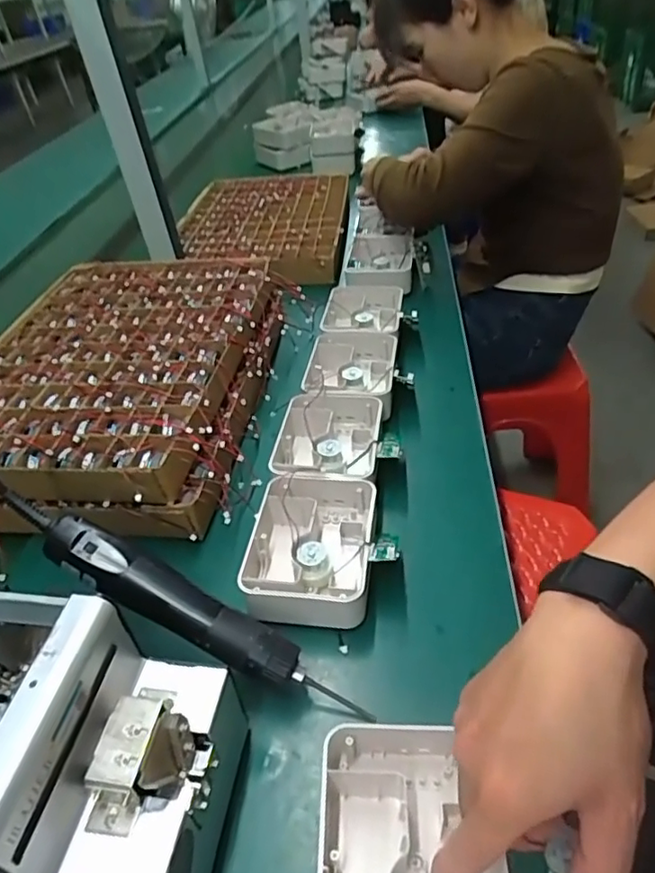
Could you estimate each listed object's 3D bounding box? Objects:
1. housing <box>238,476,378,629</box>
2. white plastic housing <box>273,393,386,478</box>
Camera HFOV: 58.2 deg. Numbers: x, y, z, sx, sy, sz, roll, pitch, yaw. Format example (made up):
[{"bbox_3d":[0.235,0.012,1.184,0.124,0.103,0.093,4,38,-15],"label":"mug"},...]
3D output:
[{"bbox_3d":[-0.015,0.095,0.499,0.106,0.047,0.134,-1,41,10],"label":"housing"},{"bbox_3d":[0.002,0.011,0.595,0.102,0.052,0.125,0,41,11],"label":"white plastic housing"}]

